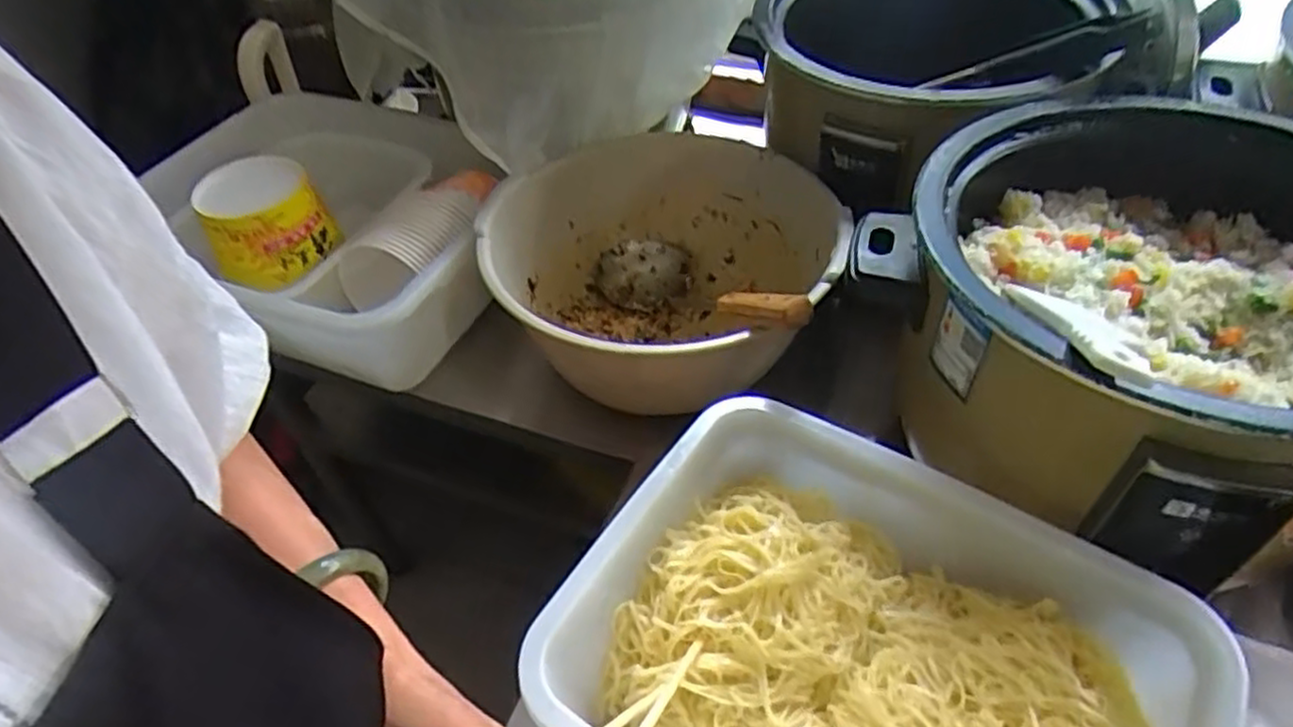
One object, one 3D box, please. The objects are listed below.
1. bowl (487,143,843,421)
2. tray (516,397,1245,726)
[{"bbox_3d":[0.012,-0.079,0.698,0.308,0.152,0.301,-3,46,3],"label":"bowl"},{"bbox_3d":[0.124,0.180,0.436,0.331,0.071,0.266,22,53,25],"label":"tray"}]

